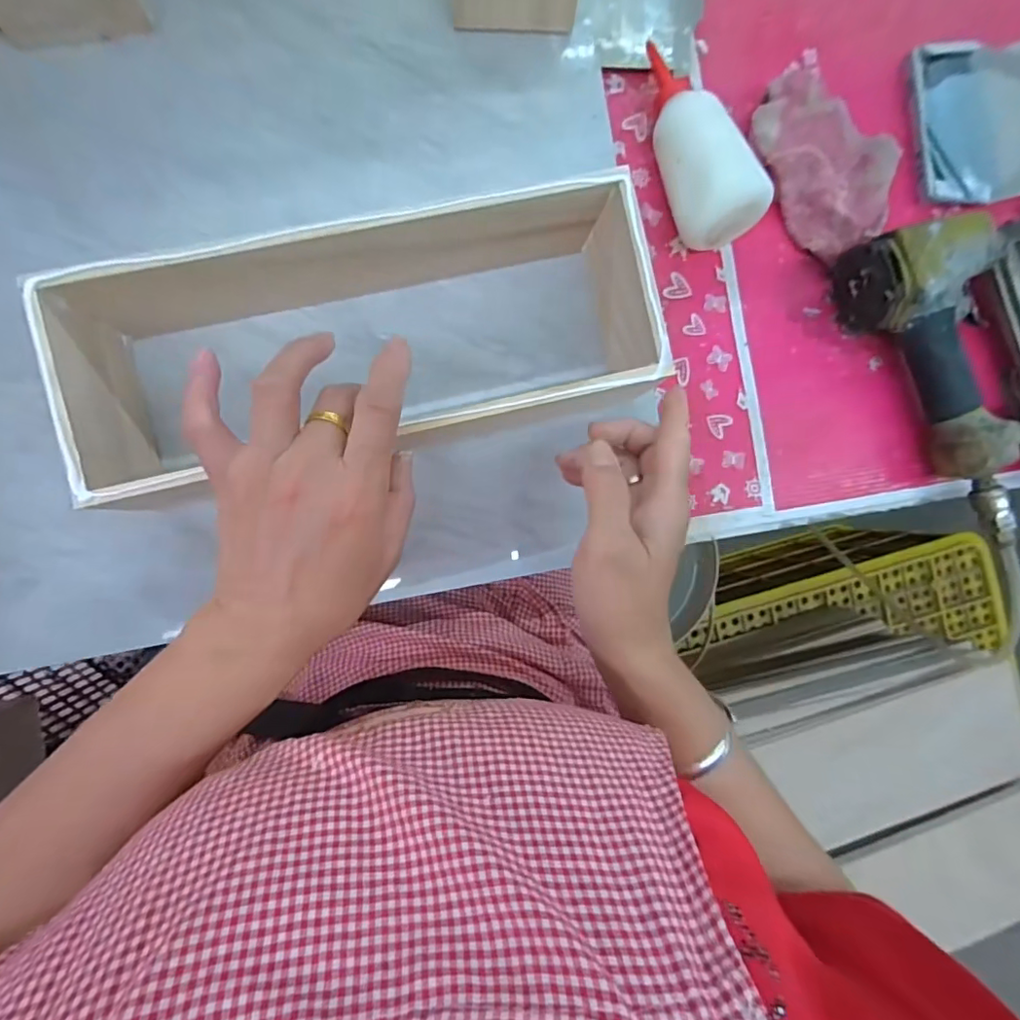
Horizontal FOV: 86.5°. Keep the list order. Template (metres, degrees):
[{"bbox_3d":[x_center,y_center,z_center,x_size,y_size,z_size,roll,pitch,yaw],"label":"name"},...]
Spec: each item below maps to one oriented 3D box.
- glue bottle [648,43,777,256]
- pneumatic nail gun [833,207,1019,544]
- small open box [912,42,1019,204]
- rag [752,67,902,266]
[{"bbox_3d":[0.135,-0.276,0.398,0.060,0.056,0.158,-20,93,-7],"label":"glue bottle"},{"bbox_3d":[0.379,-0.123,0.428,0.163,0.060,0.247,-32,95,-6],"label":"pneumatic nail gun"},{"bbox_3d":[0.395,-0.320,0.442,0.114,0.021,0.125,-4,88,15],"label":"small open box"},{"bbox_3d":[0.249,-0.277,0.427,0.091,0.024,0.138,-32,95,-6],"label":"rag"}]

